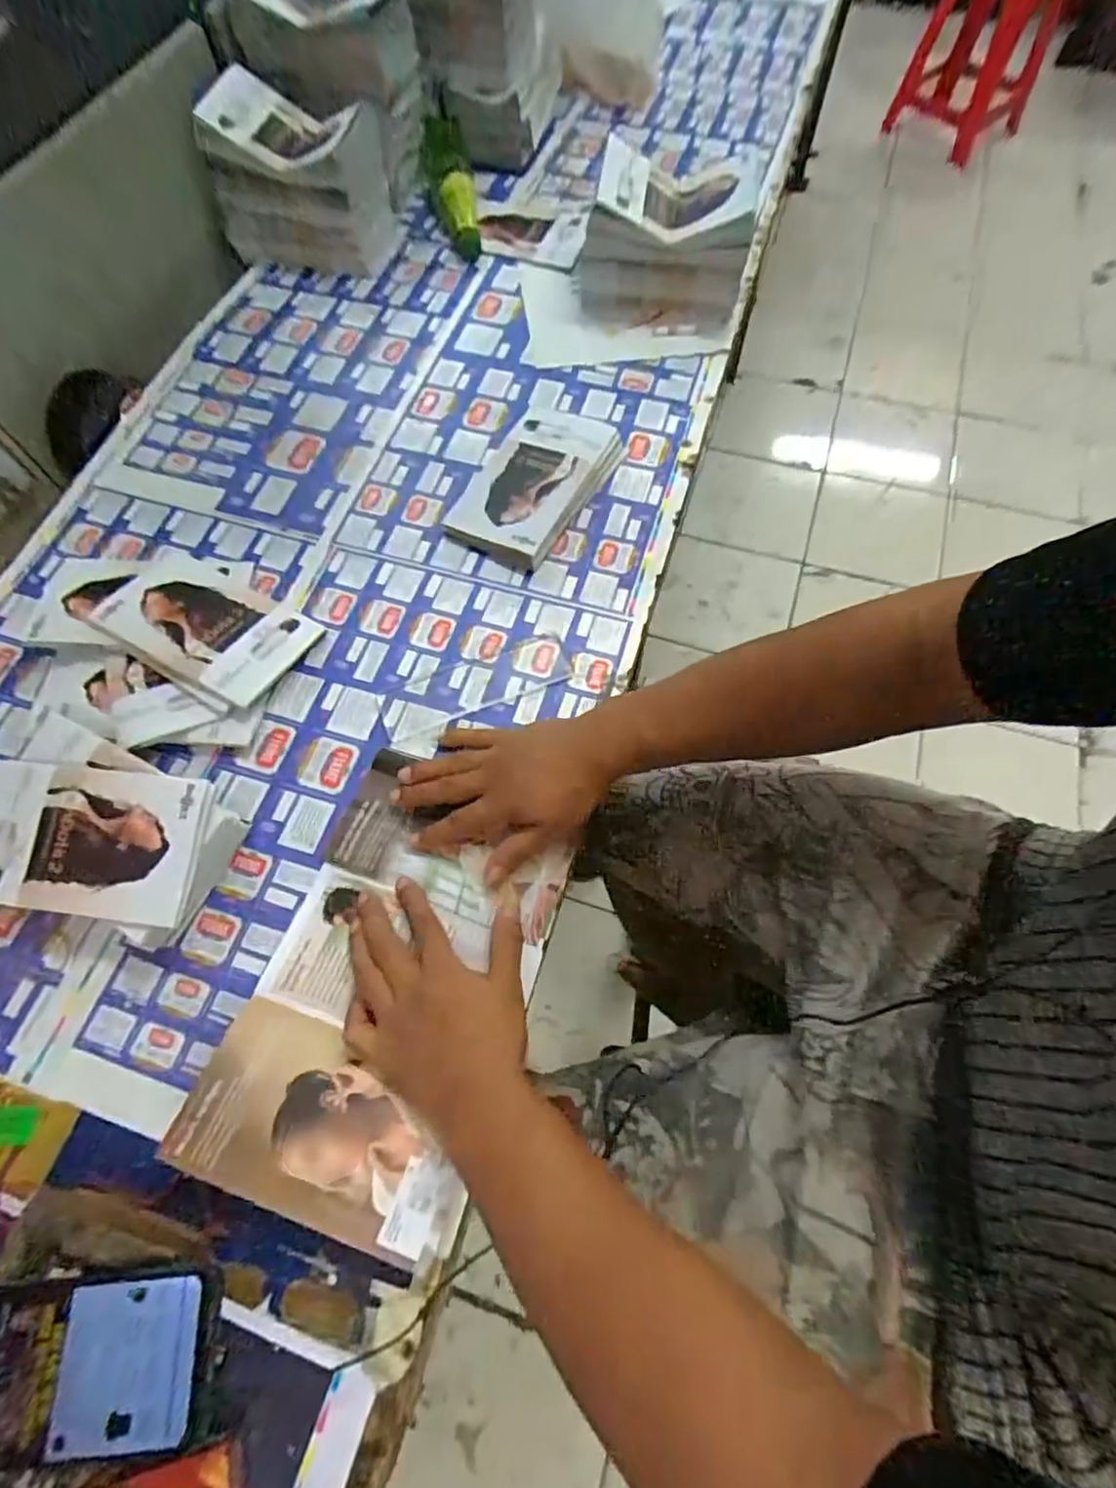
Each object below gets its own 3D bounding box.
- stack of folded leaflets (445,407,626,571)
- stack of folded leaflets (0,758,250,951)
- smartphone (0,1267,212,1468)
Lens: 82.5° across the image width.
[{"bbox_3d":[-0.024,-0.260,0.629,0.118,0.023,0.191,29,70,14],"label":"stack of folded leaflets"},{"bbox_3d":[-0.331,0.077,0.466,0.191,0.060,0.110,8,66,5],"label":"stack of folded leaflets"},{"bbox_3d":[-0.264,0.324,0.330,0.153,0.012,0.073,-5,66,-1],"label":"smartphone"}]

